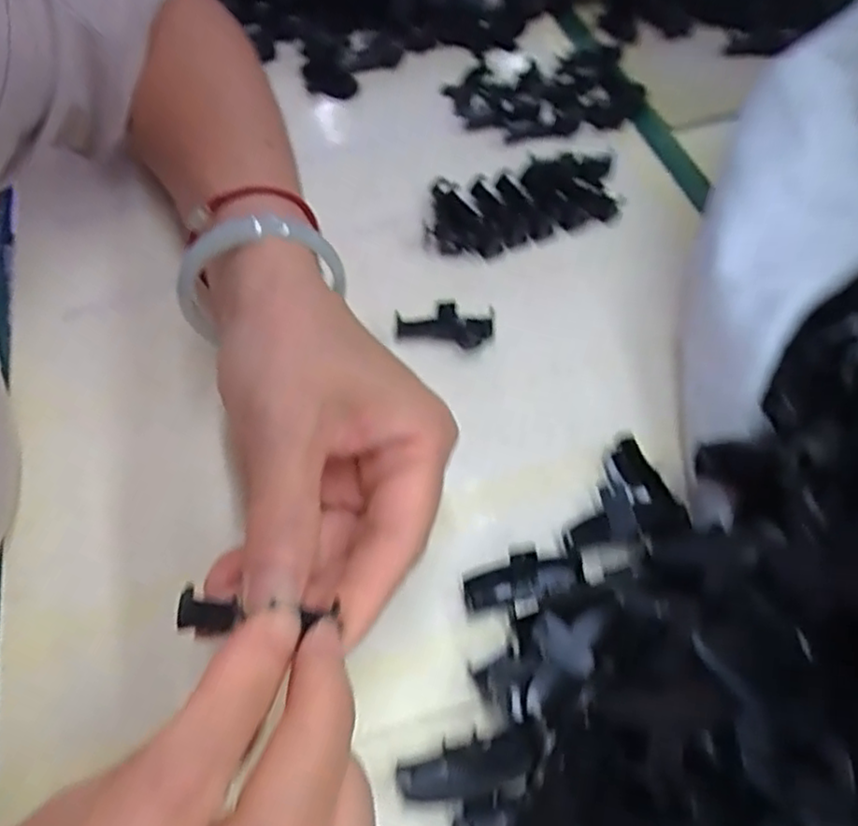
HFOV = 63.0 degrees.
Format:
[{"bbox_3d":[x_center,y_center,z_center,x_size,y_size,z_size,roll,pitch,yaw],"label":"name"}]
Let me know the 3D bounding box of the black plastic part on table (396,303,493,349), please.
[{"bbox_3d":[0.008,-0.040,0.297,0.040,0.013,0.022,8,57,9],"label":"black plastic part on table"}]

